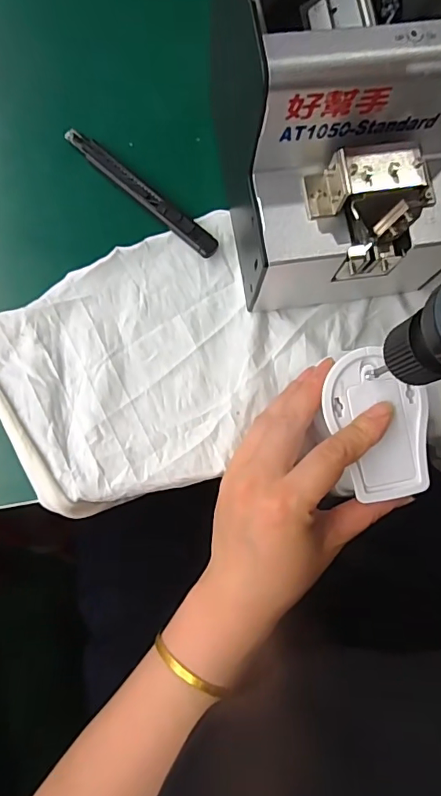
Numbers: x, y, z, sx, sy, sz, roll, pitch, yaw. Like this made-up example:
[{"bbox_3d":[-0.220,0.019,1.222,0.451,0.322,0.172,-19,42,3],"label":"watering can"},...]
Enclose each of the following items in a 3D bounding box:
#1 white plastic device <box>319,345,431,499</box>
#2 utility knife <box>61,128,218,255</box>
[{"bbox_3d":[0.092,0.015,0.289,0.059,0.012,0.085,0,81,-3],"label":"white plastic device"},{"bbox_3d":[-0.056,-0.147,0.348,0.132,0.007,0.018,39,81,3],"label":"utility knife"}]

